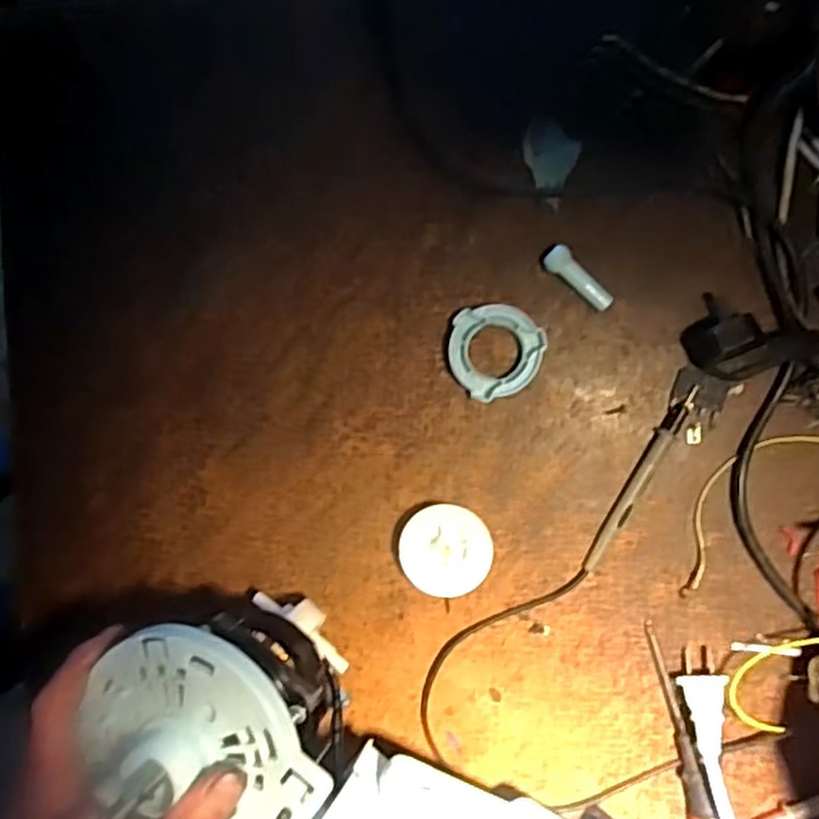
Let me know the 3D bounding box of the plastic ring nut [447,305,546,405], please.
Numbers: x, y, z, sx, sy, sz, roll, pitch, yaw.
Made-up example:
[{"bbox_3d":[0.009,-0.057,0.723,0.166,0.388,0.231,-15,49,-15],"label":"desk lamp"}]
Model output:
[{"bbox_3d":[0.051,-0.033,0.416,0.054,0.012,0.056,5,94,6],"label":"plastic ring nut"}]

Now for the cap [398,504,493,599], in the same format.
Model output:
[{"bbox_3d":[0.022,0.083,0.422,0.053,0.020,0.052,5,94,6],"label":"cap"}]

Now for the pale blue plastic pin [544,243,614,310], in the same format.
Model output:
[{"bbox_3d":[0.099,-0.076,0.411,0.047,0.012,0.015,42,96,3],"label":"pale blue plastic pin"}]

